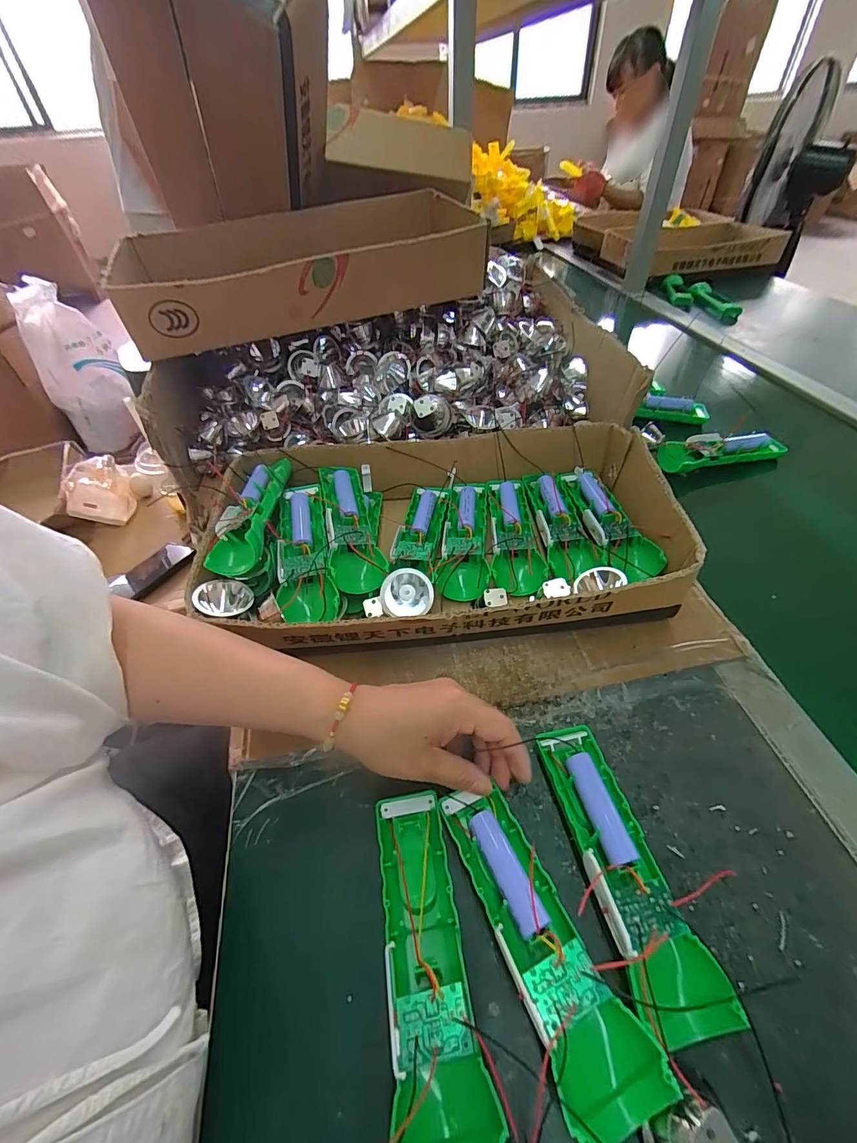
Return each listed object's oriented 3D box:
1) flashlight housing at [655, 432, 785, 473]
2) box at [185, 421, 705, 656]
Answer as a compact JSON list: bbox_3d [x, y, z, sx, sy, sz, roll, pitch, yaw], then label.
[{"bbox_3d":[0.364,-0.153,0.550,0.148,0.023,0.047,-8,47,-3],"label":"flashlight housing"},{"bbox_3d":[0.015,-0.044,0.426,0.413,0.097,0.228,-9,45,3],"label":"box"}]

